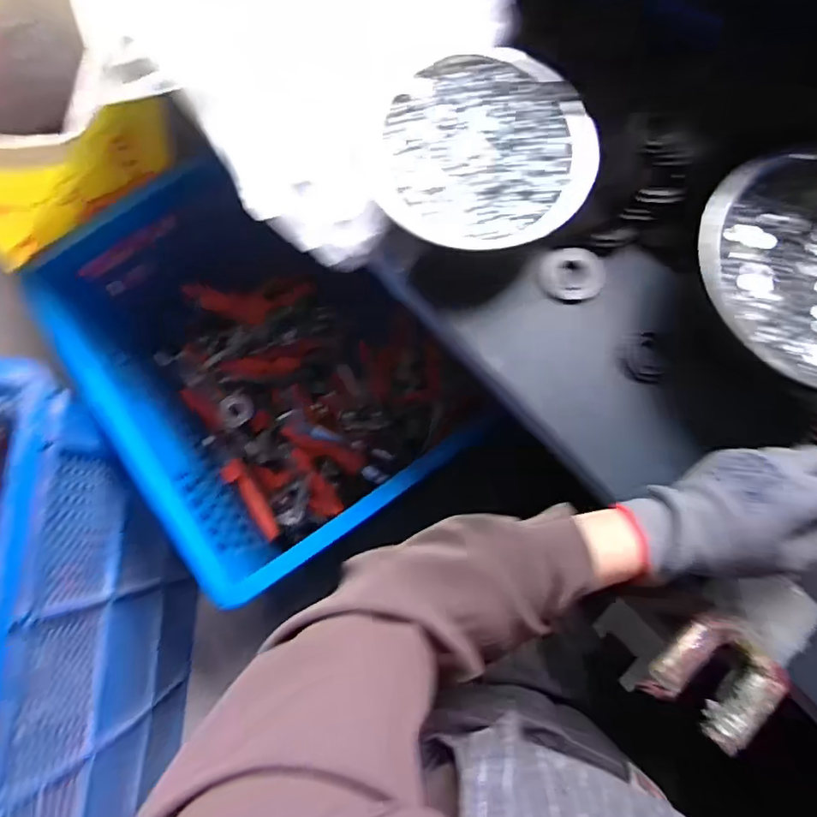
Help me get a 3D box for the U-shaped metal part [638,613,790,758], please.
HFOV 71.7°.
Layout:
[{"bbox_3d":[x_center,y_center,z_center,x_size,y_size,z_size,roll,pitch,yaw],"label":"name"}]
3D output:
[{"bbox_3d":[0.212,0.181,0.389,0.074,0.029,0.079,37,81,6],"label":"U-shaped metal part"}]

